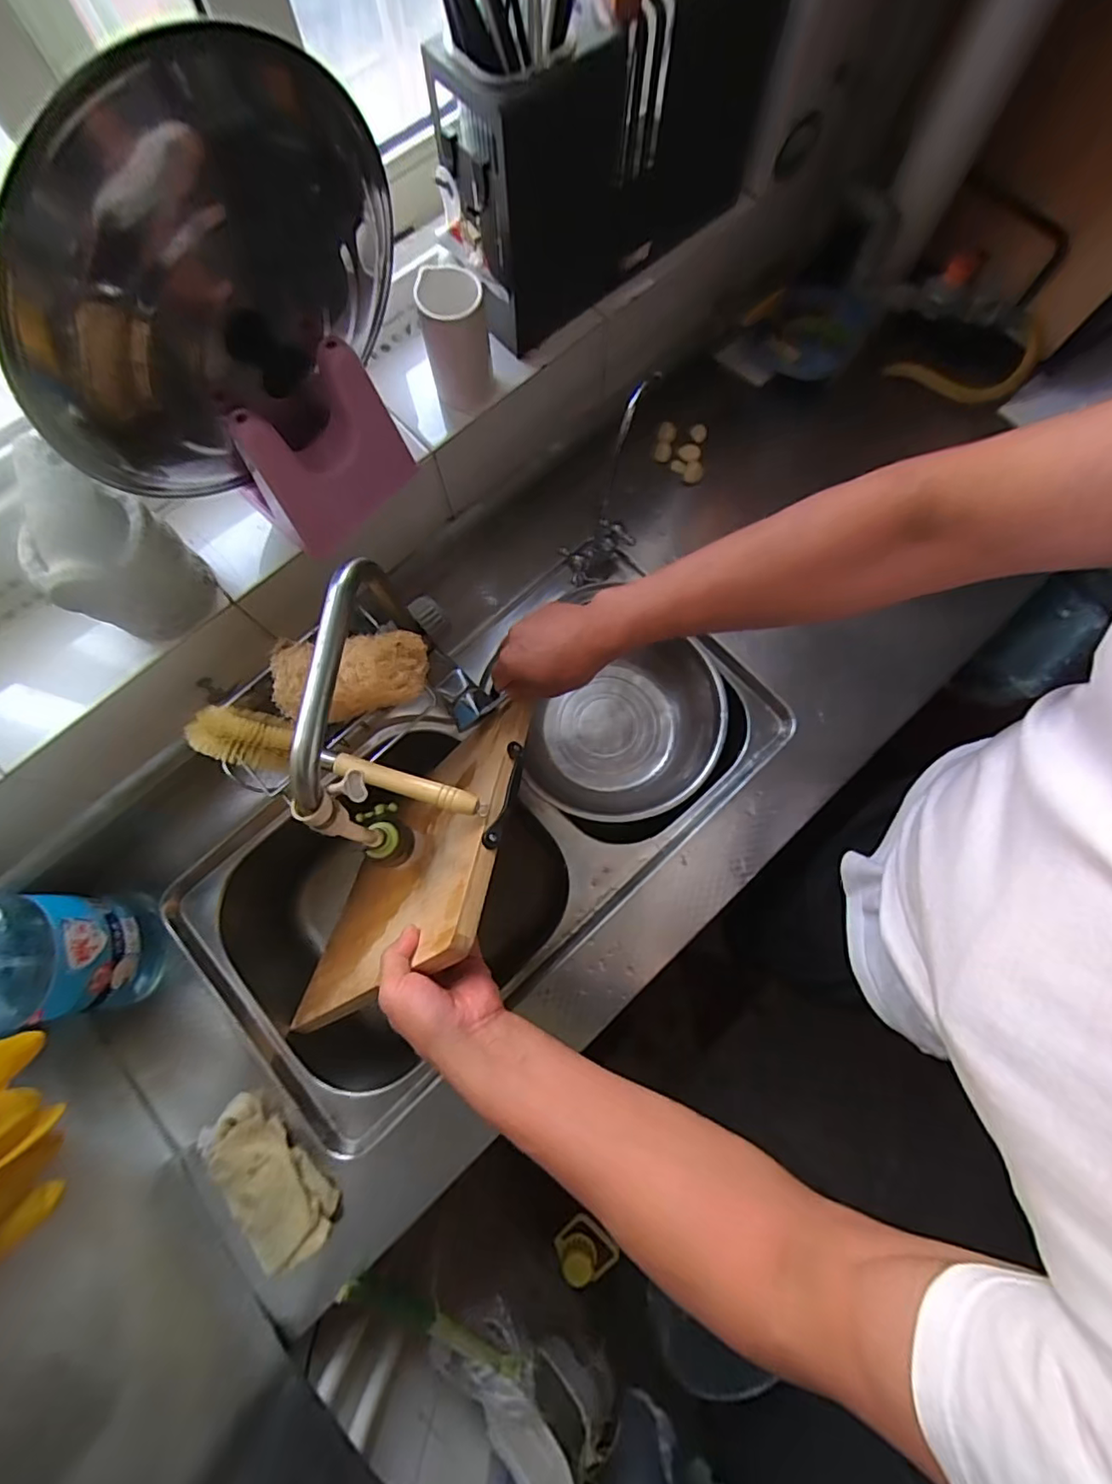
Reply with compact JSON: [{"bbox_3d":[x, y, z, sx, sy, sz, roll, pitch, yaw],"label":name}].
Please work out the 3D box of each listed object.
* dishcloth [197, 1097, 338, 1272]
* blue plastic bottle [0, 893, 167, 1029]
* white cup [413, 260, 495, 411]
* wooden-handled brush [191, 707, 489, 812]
[{"bbox_3d":[-0.293,0.443,0.574,0.160,0.046,0.078,43,81,10],"label":"dishcloth"},{"bbox_3d":[-0.471,0.201,0.521,0.070,0.286,0.117,0,77,1],"label":"blue plastic bottle"},{"bbox_3d":[-0.094,-0.382,0.544,0.058,0.105,0.060,0,77,1],"label":"white cup"},{"bbox_3d":[-0.178,0.022,0.467,0.238,0.047,0.048,19,78,5],"label":"wooden-handled brush"}]

